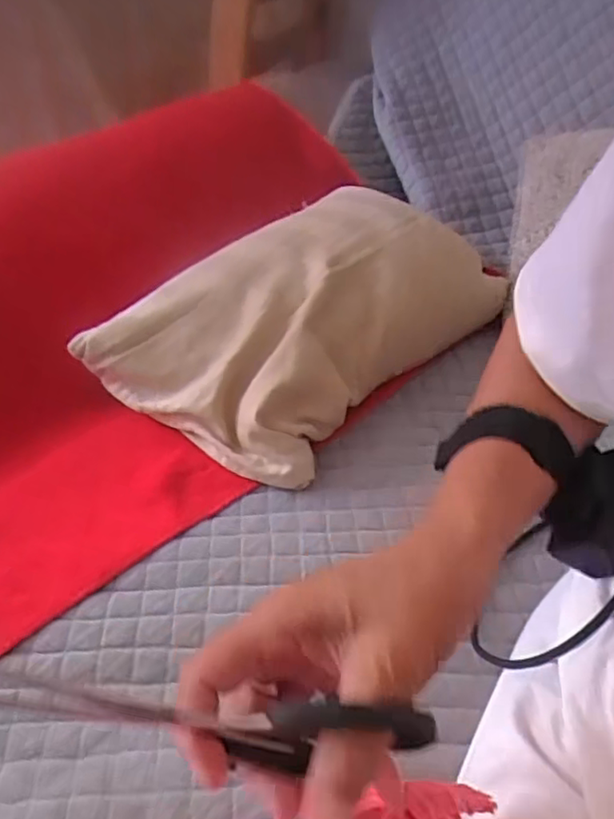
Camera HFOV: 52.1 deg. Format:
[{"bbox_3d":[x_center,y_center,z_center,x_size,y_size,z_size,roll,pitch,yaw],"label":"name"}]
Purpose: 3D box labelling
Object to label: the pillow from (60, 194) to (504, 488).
[{"bbox_3d":[0.011,-0.106,0.629,0.226,0.094,0.406,28,51,32],"label":"pillow"}]

